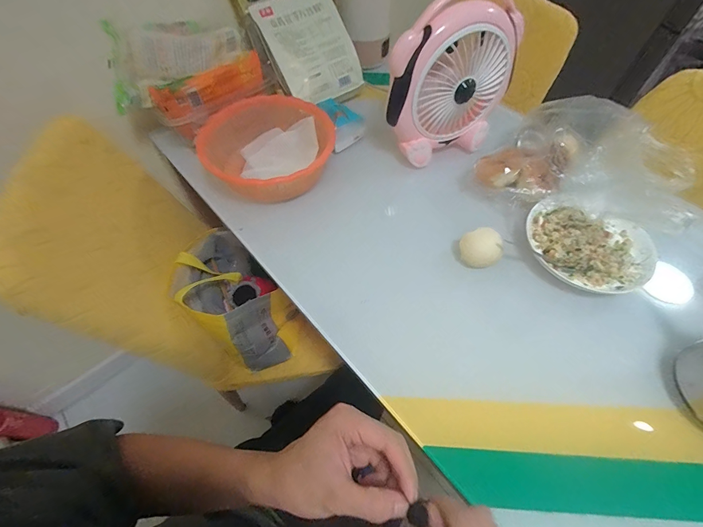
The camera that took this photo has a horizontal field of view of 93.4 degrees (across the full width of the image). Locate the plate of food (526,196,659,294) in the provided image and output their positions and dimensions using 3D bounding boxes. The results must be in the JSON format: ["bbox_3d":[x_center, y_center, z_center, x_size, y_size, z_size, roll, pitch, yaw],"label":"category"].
[{"bbox_3d":[0.393,-0.032,0.551,0.189,0.030,0.159,16,59,9],"label":"plate of food"}]

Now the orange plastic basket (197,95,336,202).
[{"bbox_3d":[-0.149,-0.218,0.636,0.226,0.083,0.228,0,58,-1],"label":"orange plastic basket"}]

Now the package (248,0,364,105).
[{"bbox_3d":[-0.091,-0.470,0.721,0.183,0.039,0.232,-29,102,-14],"label":"package"}]

